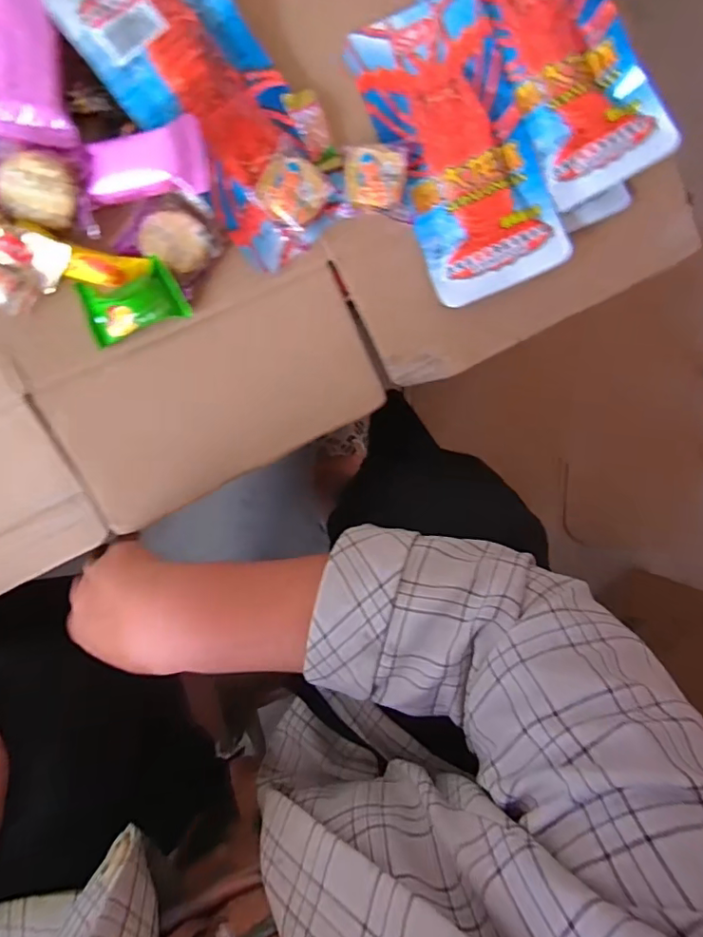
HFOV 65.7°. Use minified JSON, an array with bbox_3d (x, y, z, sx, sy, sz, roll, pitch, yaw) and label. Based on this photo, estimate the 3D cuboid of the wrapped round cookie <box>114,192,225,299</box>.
[{"bbox_3d":[-0.115,-0.150,0.354,0.052,0.018,0.054,31,89,-9],"label":"wrapped round cookie"}]

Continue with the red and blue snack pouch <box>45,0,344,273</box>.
[{"bbox_3d":[-0.089,-0.235,0.348,0.094,0.037,0.198,-40,98,-4],"label":"red and blue snack pouch"}]

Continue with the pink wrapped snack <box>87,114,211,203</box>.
[{"bbox_3d":[-0.127,-0.188,0.336,0.075,0.012,0.040,-6,94,10],"label":"pink wrapped snack"}]

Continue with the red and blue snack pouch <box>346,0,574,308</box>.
[{"bbox_3d":[0.077,-0.225,0.390,0.095,0.025,0.198,-23,96,-6],"label":"red and blue snack pouch"}]

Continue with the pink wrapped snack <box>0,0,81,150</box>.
[{"bbox_3d":[-0.194,-0.239,0.321,0.045,0.019,0.089,-7,94,-8],"label":"pink wrapped snack"}]

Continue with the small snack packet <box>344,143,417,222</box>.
[{"bbox_3d":[0.021,-0.199,0.378,0.051,0.021,0.046,-3,94,-8],"label":"small snack packet"}]

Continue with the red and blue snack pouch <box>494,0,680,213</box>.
[{"bbox_3d":[0.149,-0.293,0.378,0.087,0.025,0.196,-26,97,-6],"label":"red and blue snack pouch"}]

